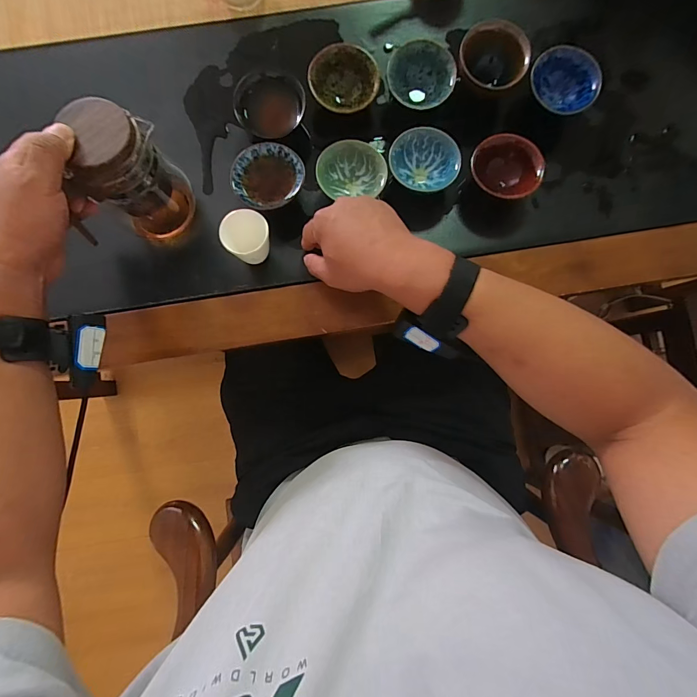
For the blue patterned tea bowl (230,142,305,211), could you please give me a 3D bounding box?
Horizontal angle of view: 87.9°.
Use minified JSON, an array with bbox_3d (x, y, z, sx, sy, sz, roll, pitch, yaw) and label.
[{"bbox_3d":[-0.096,-0.204,0.444,0.084,0.036,0.081,0,87,0],"label":"blue patterned tea bowl"}]

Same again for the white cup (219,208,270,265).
[{"bbox_3d":[-0.115,-0.129,0.427,0.054,0.056,0.056,0,87,0],"label":"white cup"}]

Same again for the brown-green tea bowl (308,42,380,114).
[{"bbox_3d":[-0.006,-0.331,0.453,0.084,0.036,0.078,0,87,0],"label":"brown-green tea bowl"}]

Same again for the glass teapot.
[{"bbox_3d":[-0.240,-0.166,0.388,0.126,0.147,0.068,-44,88,-9],"label":"glass teapot"}]

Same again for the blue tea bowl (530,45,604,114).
[{"bbox_3d":[0.268,-0.334,0.459,0.086,0.039,0.074,-8,87,0],"label":"blue tea bowl"}]

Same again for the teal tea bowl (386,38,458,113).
[{"bbox_3d":[0.090,-0.339,0.456,0.081,0.035,0.075,0,87,0],"label":"teal tea bowl"}]

